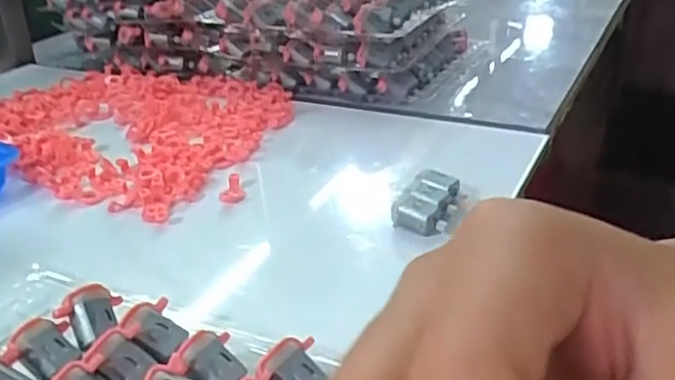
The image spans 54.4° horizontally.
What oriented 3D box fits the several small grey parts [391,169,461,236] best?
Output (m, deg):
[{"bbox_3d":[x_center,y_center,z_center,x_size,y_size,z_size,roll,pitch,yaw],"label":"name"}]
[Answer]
[{"bbox_3d":[0.055,0.006,0.401,0.032,0.015,0.053,9,28,22],"label":"several small grey parts"}]

